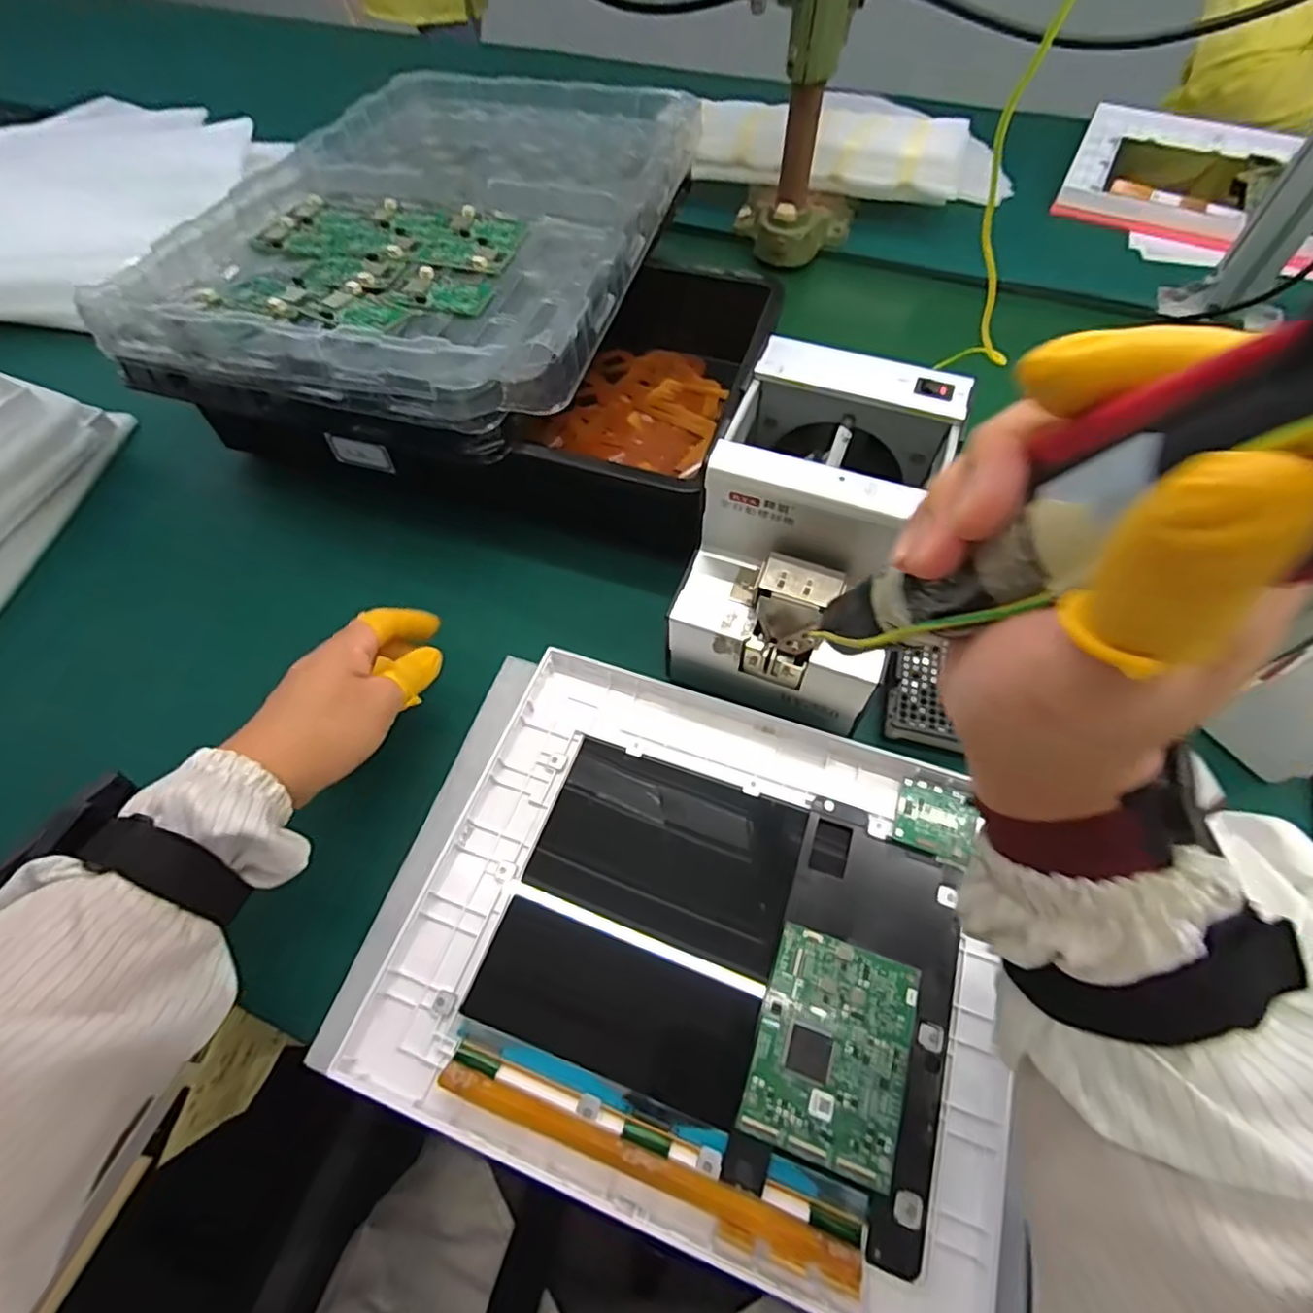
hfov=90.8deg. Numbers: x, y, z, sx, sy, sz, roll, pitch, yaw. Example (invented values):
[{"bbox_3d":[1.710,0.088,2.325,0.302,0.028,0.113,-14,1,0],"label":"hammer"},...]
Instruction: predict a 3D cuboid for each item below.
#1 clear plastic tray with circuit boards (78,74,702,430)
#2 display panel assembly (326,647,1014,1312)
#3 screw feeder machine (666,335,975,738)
[{"bbox_3d":[-0.160,-0.365,0.528,0.339,0.062,0.485,12,57,8],"label":"clear plastic tray with circuit boards"},{"bbox_3d":[0.029,0.145,0.348,0.306,0.023,0.255,17,61,11],"label":"display panel assembly"},{"bbox_3d":[0.095,-0.067,0.402,0.126,0.141,0.168,18,60,11],"label":"screw feeder machine"}]

